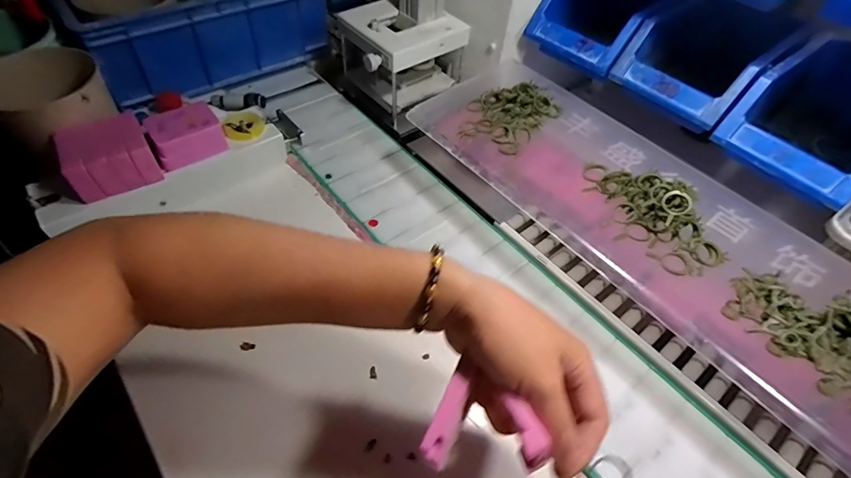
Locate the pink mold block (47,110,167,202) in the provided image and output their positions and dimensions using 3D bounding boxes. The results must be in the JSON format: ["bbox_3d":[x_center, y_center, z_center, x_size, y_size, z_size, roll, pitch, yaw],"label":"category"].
[{"bbox_3d":[-0.327,-0.083,0.452,0.090,0.058,0.056,-23,57,-21],"label":"pink mold block"}]

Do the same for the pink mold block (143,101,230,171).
[{"bbox_3d":[-0.264,-0.116,0.494,0.072,0.034,0.054,-30,59,-25],"label":"pink mold block"}]

